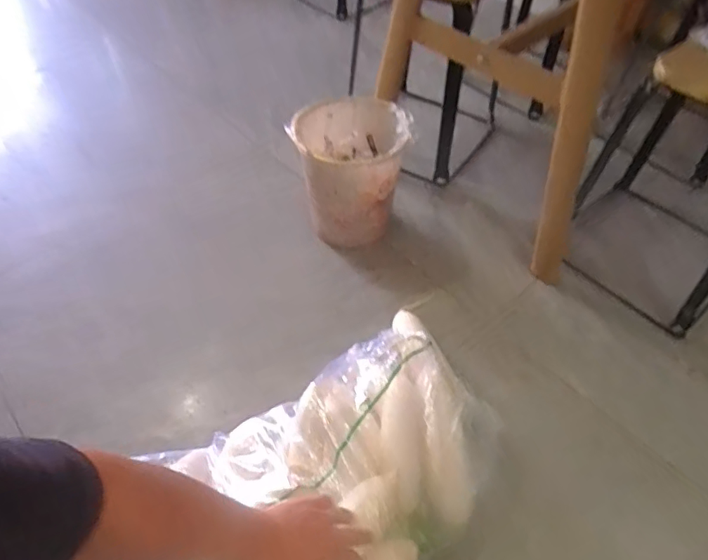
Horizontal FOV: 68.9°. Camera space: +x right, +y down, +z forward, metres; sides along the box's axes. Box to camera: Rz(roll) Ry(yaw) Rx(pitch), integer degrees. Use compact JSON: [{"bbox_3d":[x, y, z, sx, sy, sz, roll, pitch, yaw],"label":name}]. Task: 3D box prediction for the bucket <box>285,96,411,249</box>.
[{"bbox_3d":[-0.008,-0.227,1.138,0.233,0.264,0.221,0,53,0],"label":"bucket"}]

